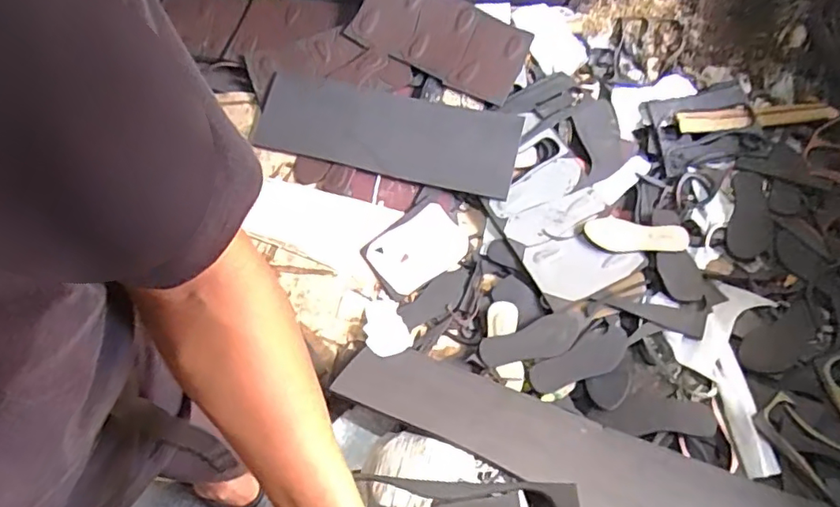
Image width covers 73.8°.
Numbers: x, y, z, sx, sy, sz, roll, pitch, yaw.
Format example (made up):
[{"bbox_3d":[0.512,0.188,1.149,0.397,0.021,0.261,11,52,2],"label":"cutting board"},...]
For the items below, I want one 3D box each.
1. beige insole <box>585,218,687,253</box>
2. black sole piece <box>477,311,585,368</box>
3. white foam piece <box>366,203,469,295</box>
[{"bbox_3d":[0.533,-0.043,1.379,0.241,0.014,0.090,5,62,7],"label":"beige insole"},{"bbox_3d":[0.262,0.206,1.300,0.245,0.010,0.091,-19,64,6],"label":"black sole piece"},{"bbox_3d":[0.001,-0.013,1.456,0.243,0.013,0.173,-36,69,-18],"label":"white foam piece"}]

